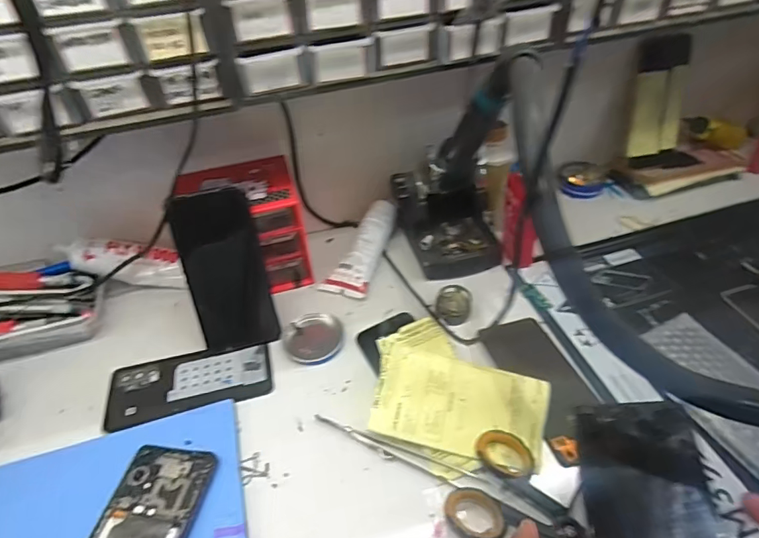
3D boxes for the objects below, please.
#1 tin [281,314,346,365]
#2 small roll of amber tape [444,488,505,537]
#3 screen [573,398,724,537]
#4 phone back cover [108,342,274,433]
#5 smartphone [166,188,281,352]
[{"bbox_3d":[-0.070,0.072,0.499,0.061,0.010,0.055,-1,44,4],"label":"tin"},{"bbox_3d":[0.072,0.187,0.361,0.033,0.018,0.046,-31,50,-25],"label":"small roll of amber tape"},{"bbox_3d":[0.167,0.160,0.291,0.071,0.008,0.153,-12,55,22],"label":"screen"},{"bbox_3d":[-0.186,0.112,0.473,0.152,0.008,0.067,-11,44,-7],"label":"phone back cover"},{"bbox_3d":[-0.153,0.003,0.480,0.073,0.160,0.008,-14,16,-9],"label":"smartphone"}]

